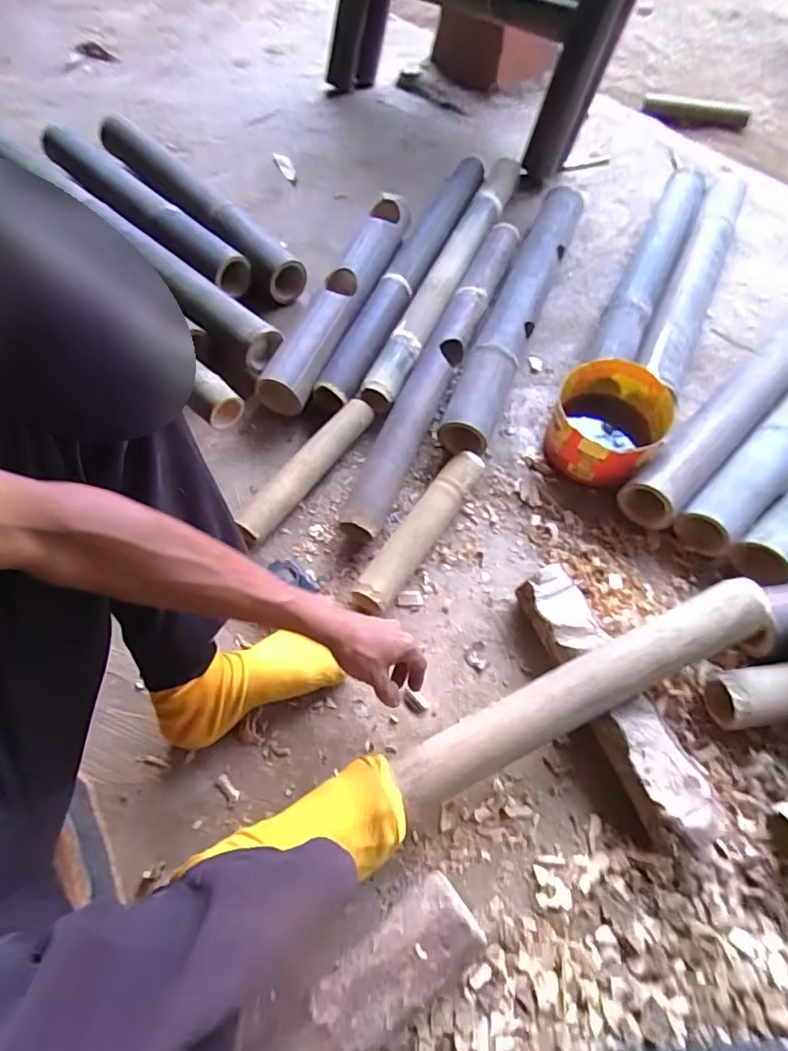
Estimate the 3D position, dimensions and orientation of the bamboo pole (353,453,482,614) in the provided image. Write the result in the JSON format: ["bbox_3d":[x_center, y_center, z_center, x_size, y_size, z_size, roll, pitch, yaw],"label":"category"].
[{"bbox_3d":[0.036,0.010,0.728,0.047,0.049,0.262,30,66,17],"label":"bamboo pole"}]

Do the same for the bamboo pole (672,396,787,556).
[{"bbox_3d":[0.581,-0.163,0.775,0.546,0.079,0.076,-41,68,-19],"label":"bamboo pole"}]

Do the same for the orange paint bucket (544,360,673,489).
[{"bbox_3d":[0.301,-0.140,0.777,0.146,0.101,0.150,1,61,-1],"label":"orange paint bucket"}]

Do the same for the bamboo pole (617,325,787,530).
[{"bbox_3d":[0.602,-0.276,0.819,0.773,0.074,0.071,-40,67,-19],"label":"bamboo pole"}]

